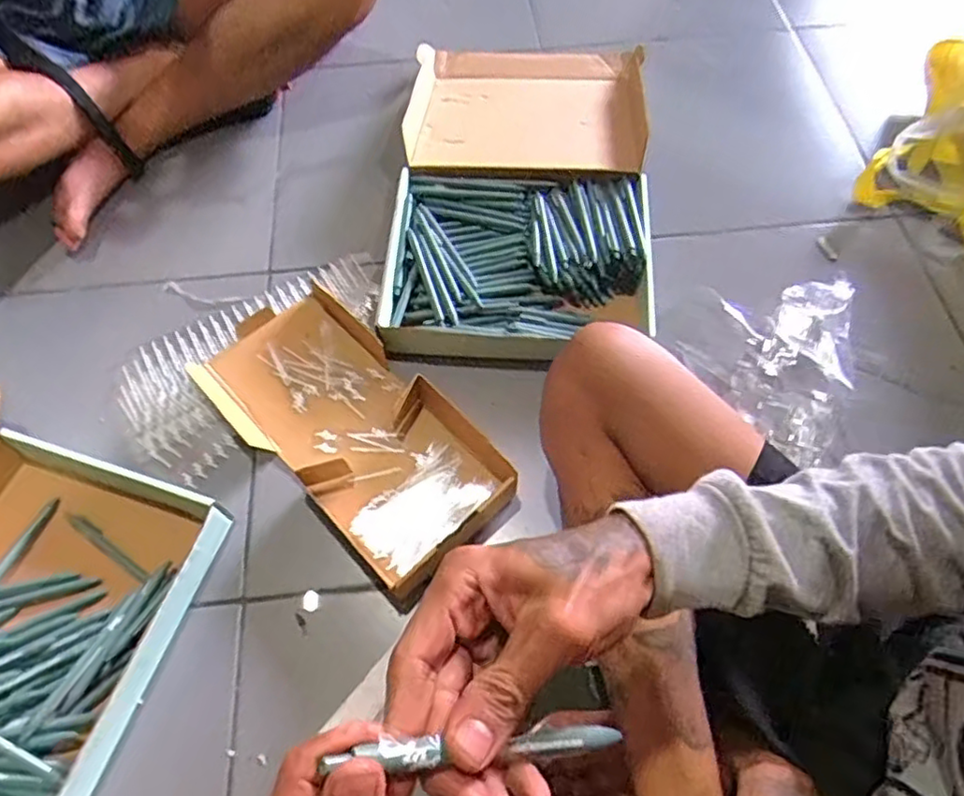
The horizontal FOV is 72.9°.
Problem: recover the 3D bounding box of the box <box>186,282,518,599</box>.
[{"bbox_3d":[-0.143,0.020,0.698,0.374,0.048,0.181,40,69,21],"label":"box"}]

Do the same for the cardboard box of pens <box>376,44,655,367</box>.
[{"bbox_3d":[0.053,-0.286,0.859,0.324,0.071,0.551,3,61,3],"label":"cardboard box of pens"}]

